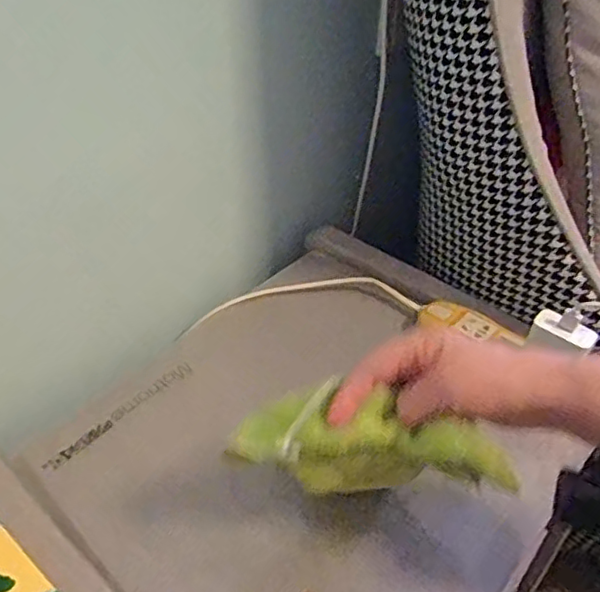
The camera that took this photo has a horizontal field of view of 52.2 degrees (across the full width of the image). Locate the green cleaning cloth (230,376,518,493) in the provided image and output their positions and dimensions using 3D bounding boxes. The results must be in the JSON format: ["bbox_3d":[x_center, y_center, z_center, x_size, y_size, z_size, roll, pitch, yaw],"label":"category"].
[{"bbox_3d":[0.045,0.093,0.387,0.169,0.035,0.060,5,41,3],"label":"green cleaning cloth"}]

